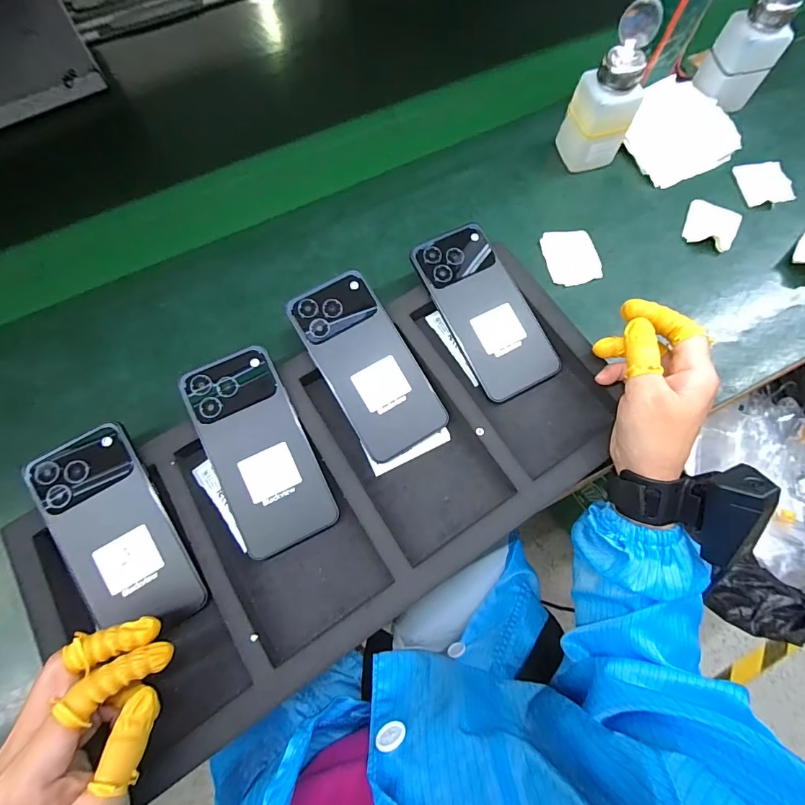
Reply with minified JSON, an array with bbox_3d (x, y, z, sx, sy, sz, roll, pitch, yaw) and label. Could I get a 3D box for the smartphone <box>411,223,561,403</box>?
[{"bbox_3d":[0.075,-0.084,0.371,0.072,0.006,0.162,-27,84,-7],"label":"smartphone"}]

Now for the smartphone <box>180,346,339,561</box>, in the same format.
[{"bbox_3d":[-0.117,0.038,0.331,0.074,0.010,0.165,-25,84,-7],"label":"smartphone"}]

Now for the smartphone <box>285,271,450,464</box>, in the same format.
[{"bbox_3d":[-0.032,-0.034,0.355,0.072,0.009,0.164,-31,87,-8],"label":"smartphone"}]

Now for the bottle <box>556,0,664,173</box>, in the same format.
[{"bbox_3d":[0.205,-0.308,0.409,0.052,0.128,0.053,-14,71,-4],"label":"bottle"}]

